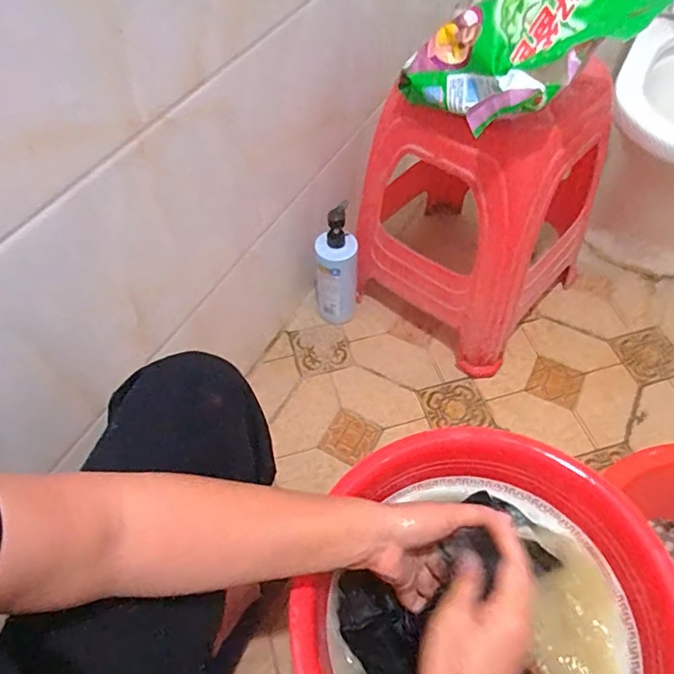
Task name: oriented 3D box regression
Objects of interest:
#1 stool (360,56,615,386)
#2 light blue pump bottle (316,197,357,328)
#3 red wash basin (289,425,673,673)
[{"bbox_3d":[0.263,-0.238,1.031,0.332,0.487,0.326,34,63,25],"label":"stool"},{"bbox_3d":[-0.003,-0.134,1.088,0.088,0.270,0.071,-5,54,1],"label":"light blue pump bottle"},{"bbox_3d":[0.146,0.272,0.527,0.329,0.101,0.321,19,57,17],"label":"red wash basin"}]

